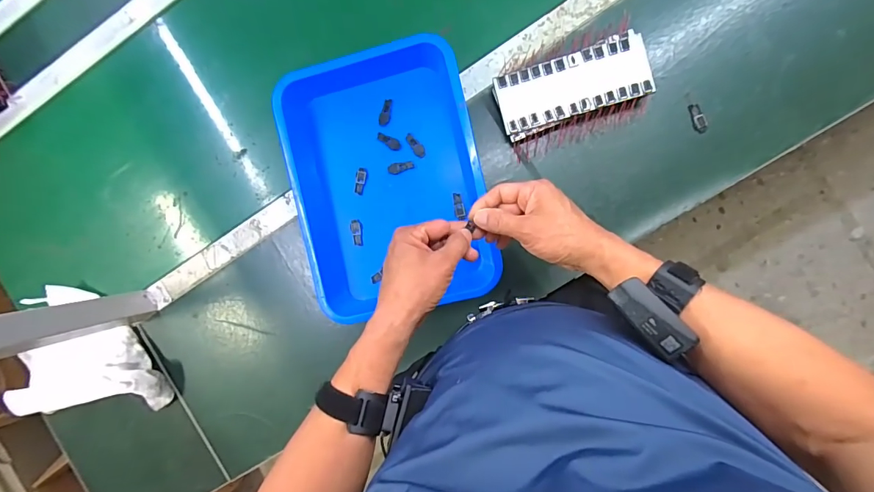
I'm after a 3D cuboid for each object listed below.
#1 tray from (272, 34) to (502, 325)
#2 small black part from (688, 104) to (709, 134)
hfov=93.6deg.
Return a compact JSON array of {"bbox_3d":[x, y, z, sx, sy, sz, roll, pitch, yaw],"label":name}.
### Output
[{"bbox_3d":[-0.071,-0.091,0.598,0.267,0.055,0.360,-14,91,8],"label":"tray"},{"bbox_3d":[0.359,-0.175,0.563,0.019,0.005,0.041,-14,91,9],"label":"small black part"}]

